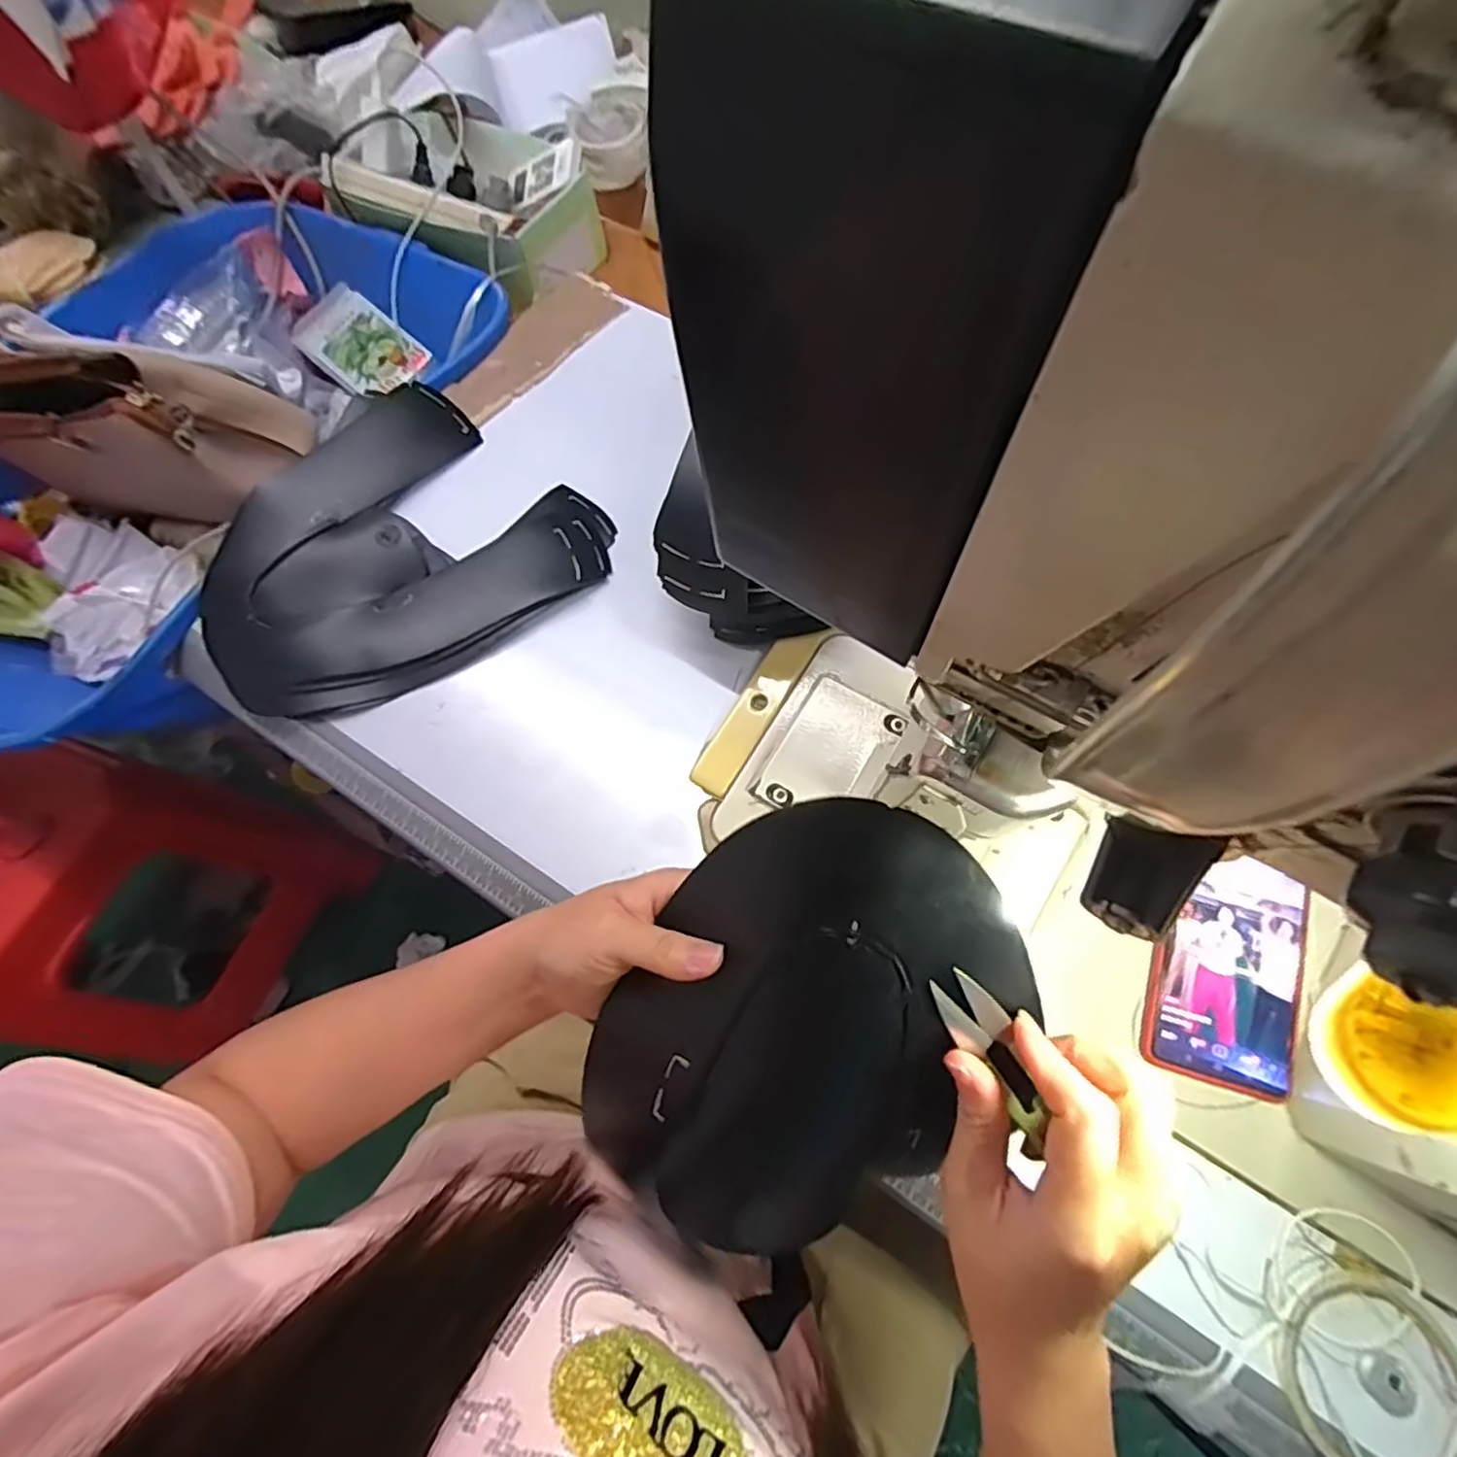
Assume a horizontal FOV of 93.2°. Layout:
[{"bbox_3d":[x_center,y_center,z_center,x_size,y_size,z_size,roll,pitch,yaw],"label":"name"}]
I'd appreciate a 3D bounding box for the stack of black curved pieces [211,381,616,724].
[{"bbox_3d":[-0.274,-0.144,0.555,0.293,0.035,0.253,-39,71,-14],"label":"stack of black curved pieces"}]

